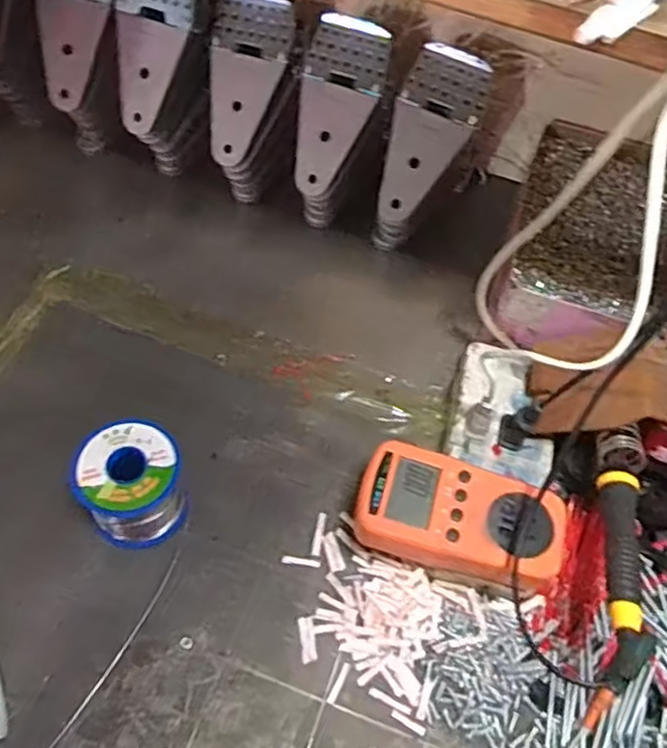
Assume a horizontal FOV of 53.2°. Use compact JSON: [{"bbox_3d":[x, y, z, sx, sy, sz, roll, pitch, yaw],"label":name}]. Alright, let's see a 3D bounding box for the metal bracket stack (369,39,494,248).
[{"bbox_3d":[0.076,-0.186,0.570,0.065,0.169,0.049,27,24,11],"label":"metal bracket stack"}]

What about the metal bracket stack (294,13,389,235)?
[{"bbox_3d":[0.000,-0.213,0.574,0.064,0.169,0.037,16,21,5],"label":"metal bracket stack"}]

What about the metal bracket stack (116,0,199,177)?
[{"bbox_3d":[-0.155,-0.265,0.586,0.071,0.183,0.052,14,32,4],"label":"metal bracket stack"}]

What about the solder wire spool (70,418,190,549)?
[{"bbox_3d":[-0.133,0.074,0.445,0.063,0.066,0.067,2,59,-3],"label":"solder wire spool"}]

